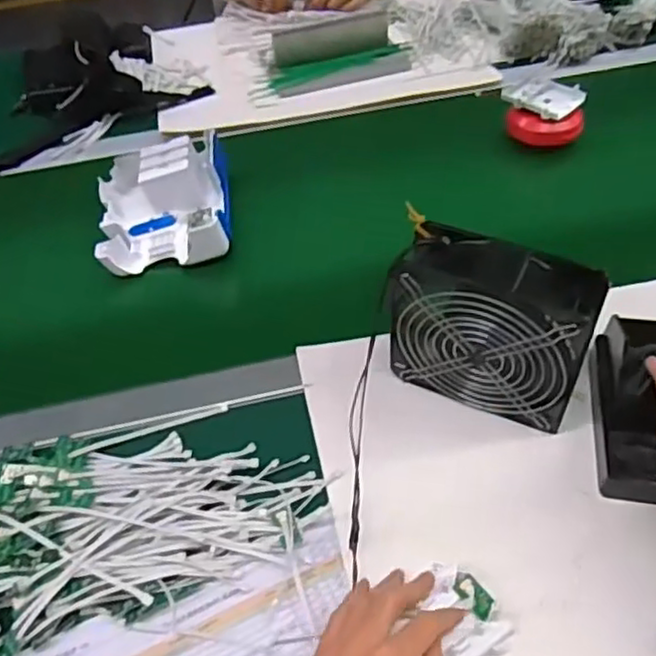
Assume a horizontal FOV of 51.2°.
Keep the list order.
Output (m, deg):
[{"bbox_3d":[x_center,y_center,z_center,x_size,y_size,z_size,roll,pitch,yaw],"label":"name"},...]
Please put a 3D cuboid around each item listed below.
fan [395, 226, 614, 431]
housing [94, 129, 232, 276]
[{"bbox_3d":[0.129,0.001,0.556,0.154,0.141,0.067,18,52,19],"label":"fan"},{"bbox_3d":[-0.188,-0.141,0.783,0.151,0.070,0.171,-10,48,-4],"label":"housing"}]

